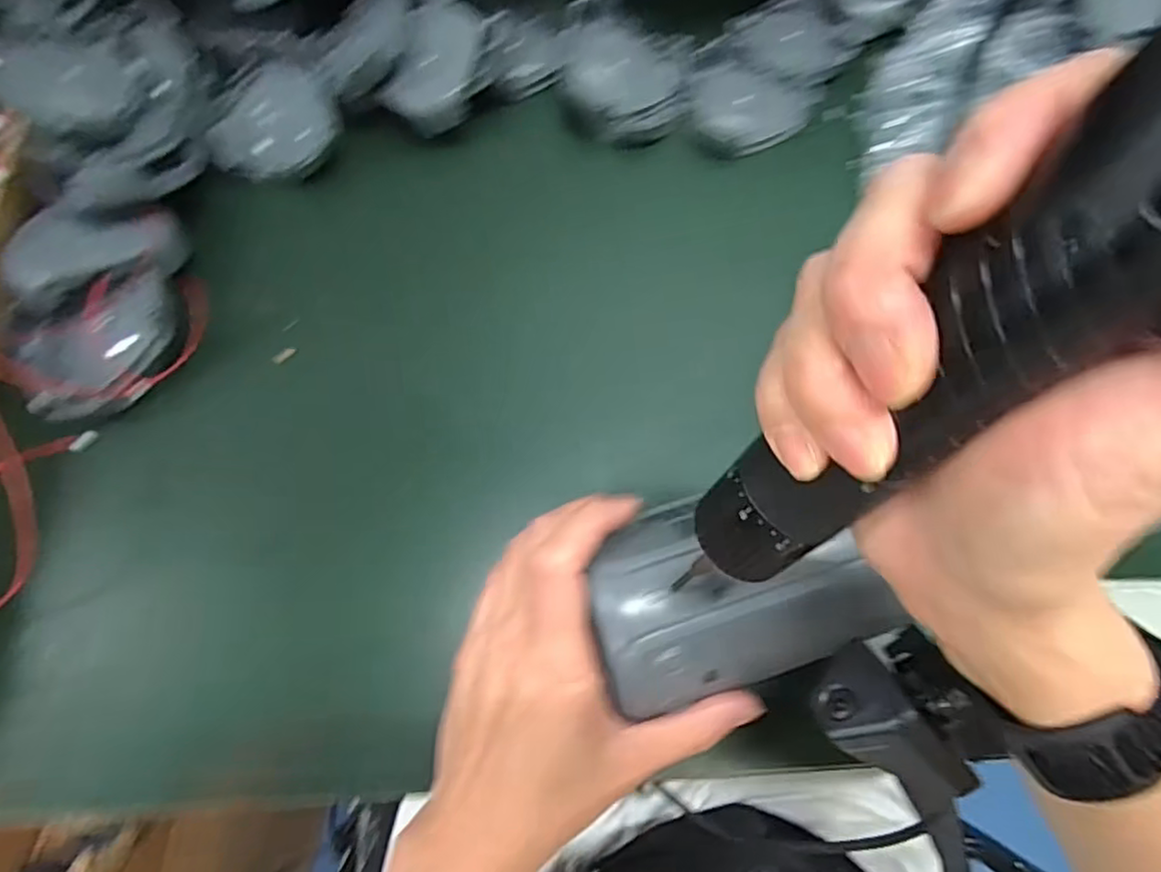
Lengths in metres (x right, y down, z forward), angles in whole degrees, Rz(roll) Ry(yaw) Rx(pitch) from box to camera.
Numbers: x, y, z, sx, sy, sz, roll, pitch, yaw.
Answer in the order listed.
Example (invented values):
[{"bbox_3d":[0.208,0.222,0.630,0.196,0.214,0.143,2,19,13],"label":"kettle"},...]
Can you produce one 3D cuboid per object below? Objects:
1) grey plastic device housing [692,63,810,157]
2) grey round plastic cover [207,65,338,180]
[{"bbox_3d":[0.111,-0.220,0.426,0.070,0.016,0.076,1,70,-2],"label":"grey plastic device housing"},{"bbox_3d":[-0.184,-0.188,0.399,0.060,0.021,0.073,27,71,8],"label":"grey round plastic cover"}]

